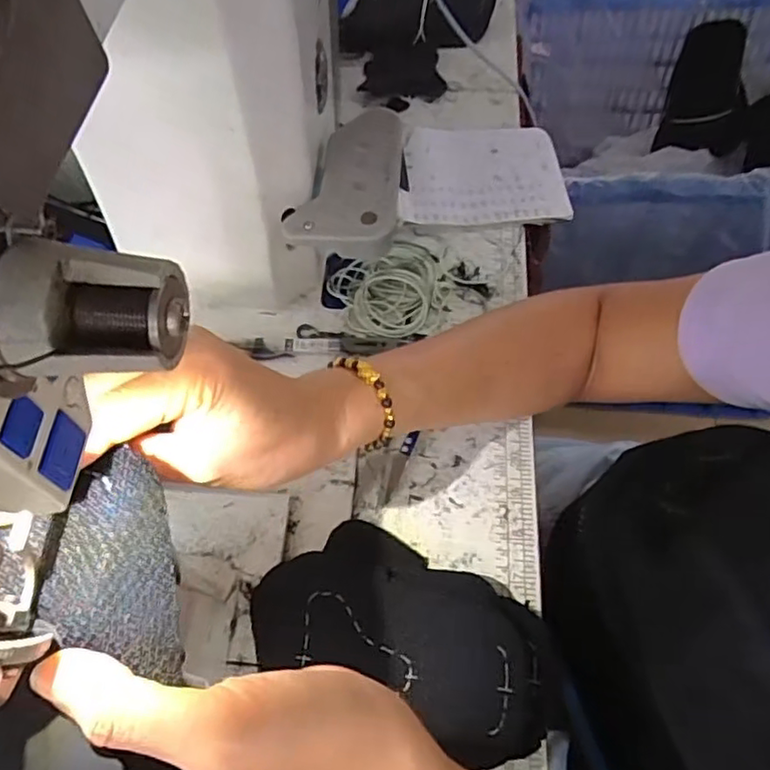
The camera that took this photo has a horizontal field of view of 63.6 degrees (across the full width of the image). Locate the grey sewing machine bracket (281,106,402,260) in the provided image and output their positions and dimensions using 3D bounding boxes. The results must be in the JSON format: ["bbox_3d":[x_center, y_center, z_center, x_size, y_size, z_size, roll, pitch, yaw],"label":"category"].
[{"bbox_3d":[-0.023,-0.137,0.418,0.067,0.024,0.114,5,64,9],"label":"grey sewing machine bracket"}]

